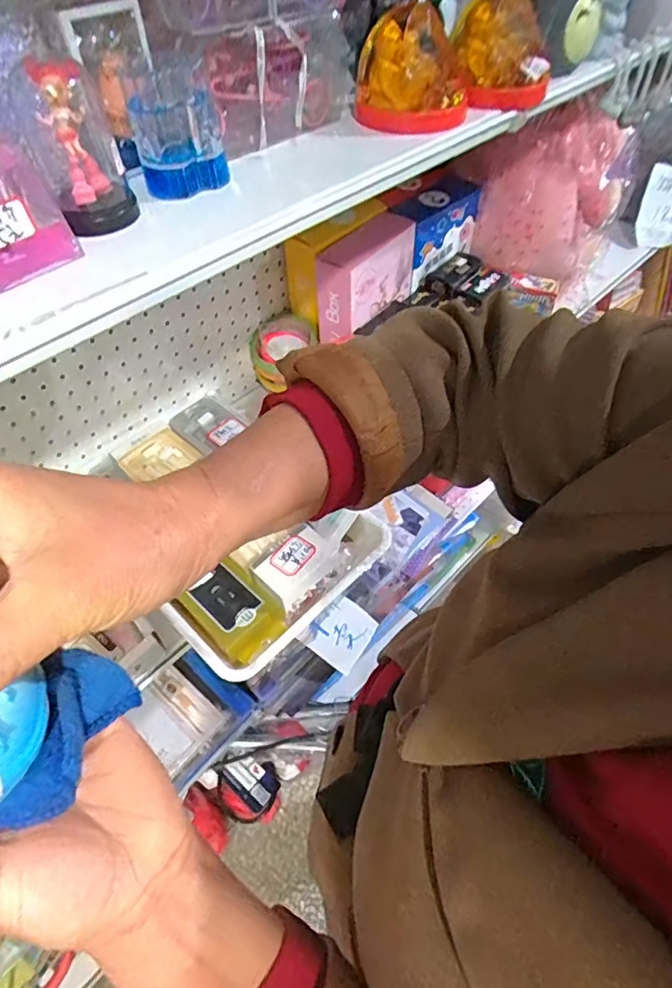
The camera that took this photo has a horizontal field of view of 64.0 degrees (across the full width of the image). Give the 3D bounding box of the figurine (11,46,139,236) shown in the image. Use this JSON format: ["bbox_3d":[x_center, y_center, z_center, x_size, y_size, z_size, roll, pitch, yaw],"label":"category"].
[{"bbox_3d":[-0.179,-0.237,0.366,0.054,0.092,0.056,-24,54,-16],"label":"figurine"}]

